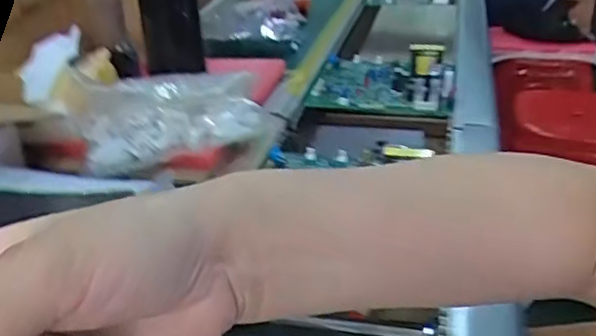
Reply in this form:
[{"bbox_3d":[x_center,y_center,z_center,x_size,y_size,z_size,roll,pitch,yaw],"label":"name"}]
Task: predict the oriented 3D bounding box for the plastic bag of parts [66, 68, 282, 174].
[{"bbox_3d":[-0.121,-0.056,0.622,0.187,0.073,0.080,-16,31,-25],"label":"plastic bag of parts"}]

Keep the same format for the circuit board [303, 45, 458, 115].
[{"bbox_3d":[0.117,-0.131,0.842,0.179,0.056,0.167,5,30,8],"label":"circuit board"}]

